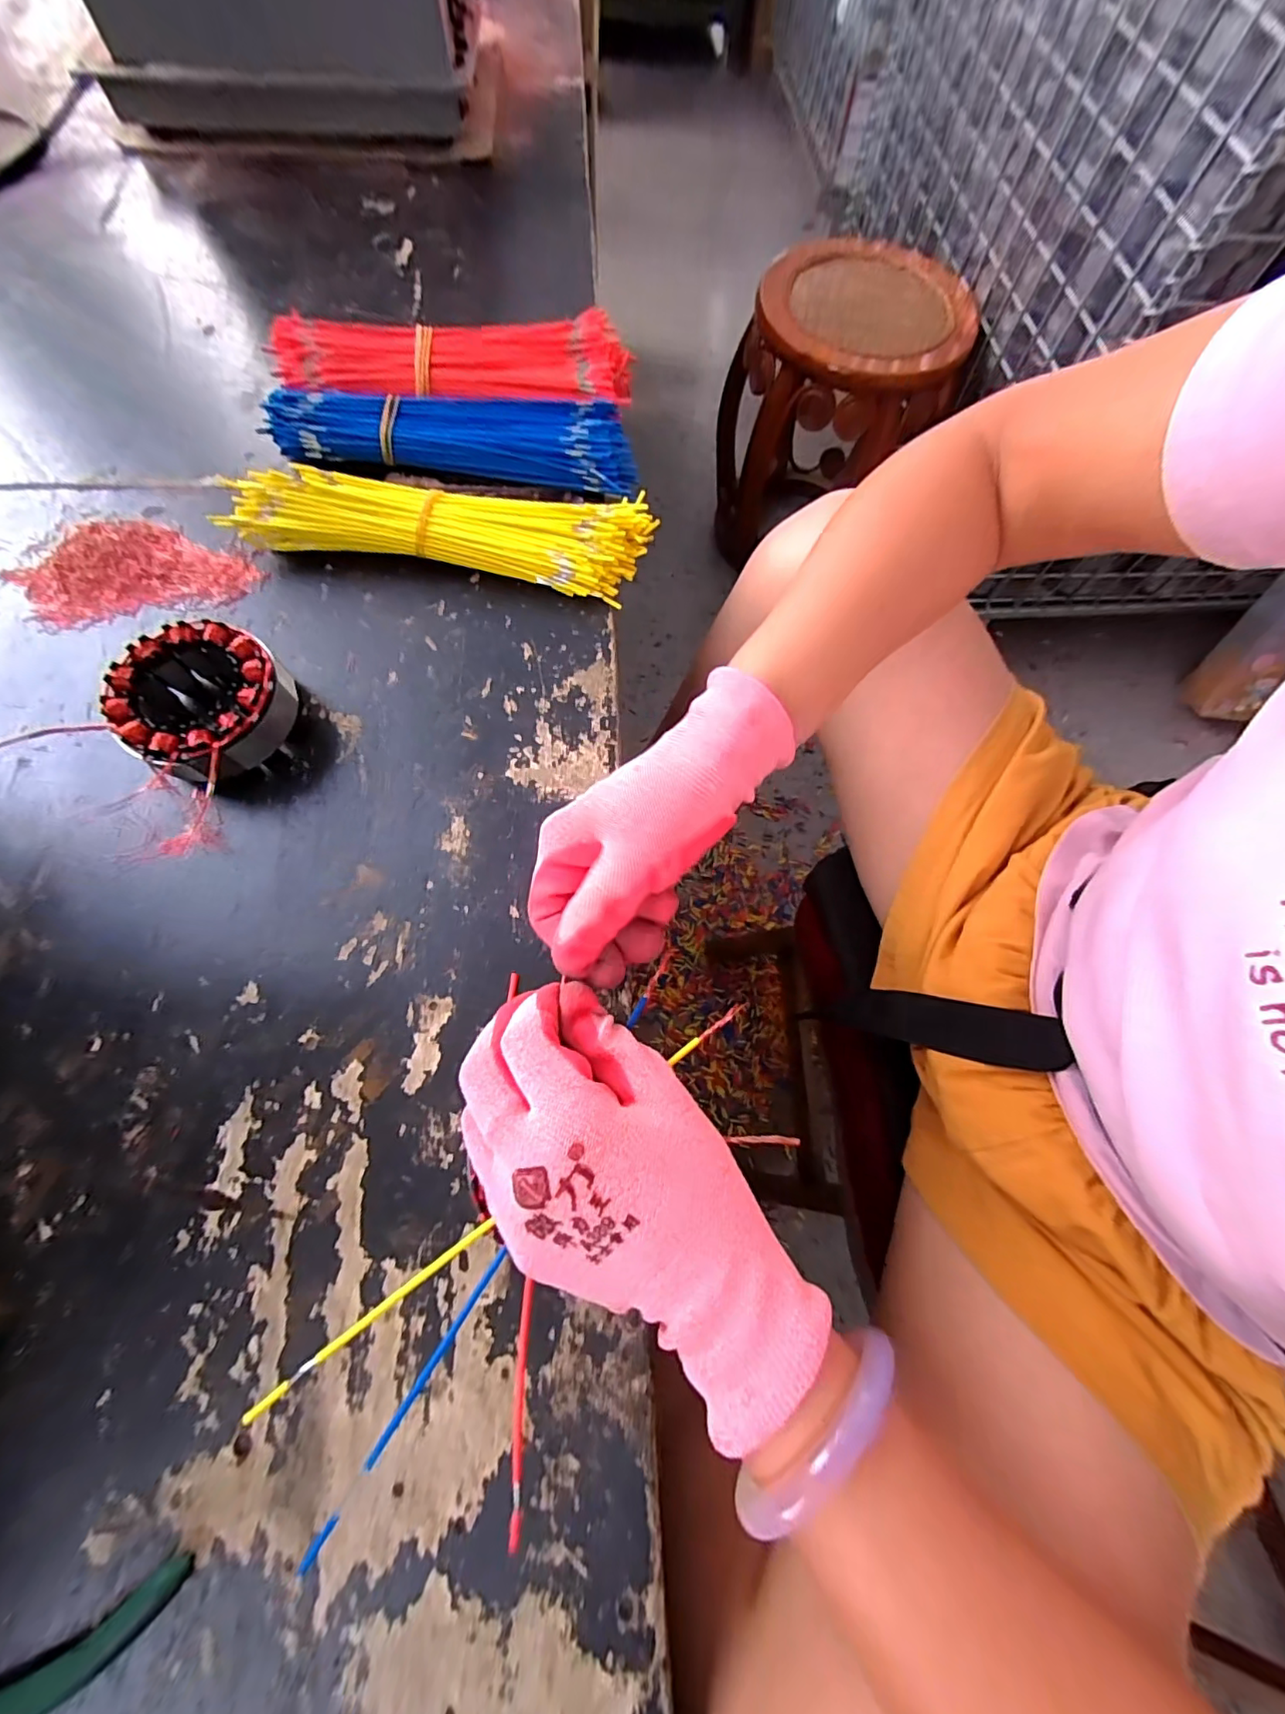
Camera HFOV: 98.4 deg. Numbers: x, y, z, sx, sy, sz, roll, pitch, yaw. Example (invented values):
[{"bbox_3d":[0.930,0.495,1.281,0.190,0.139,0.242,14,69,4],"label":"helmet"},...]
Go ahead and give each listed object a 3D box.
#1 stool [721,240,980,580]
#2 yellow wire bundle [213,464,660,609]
[{"bbox_3d":[0.311,-0.728,0.964,0.315,0.370,0.320,6,70,-1],"label":"stool"},{"bbox_3d":[-0.128,-0.224,0.370,0.260,0.032,0.070,7,71,1],"label":"yellow wire bundle"}]

